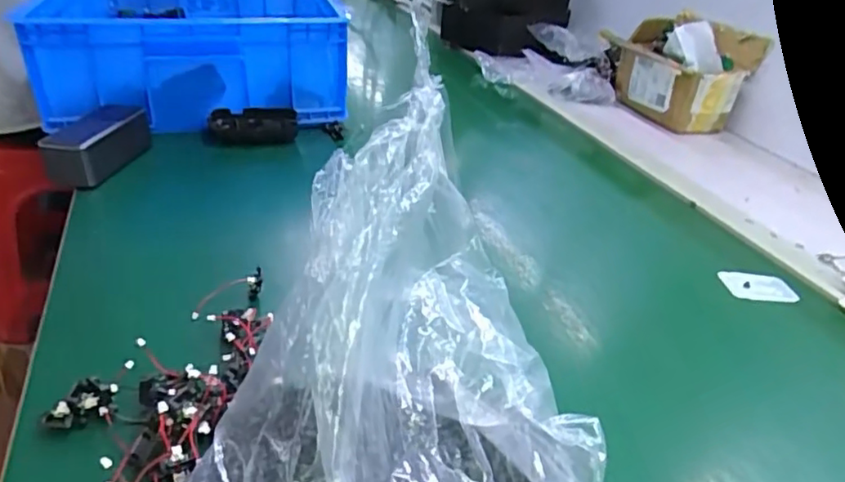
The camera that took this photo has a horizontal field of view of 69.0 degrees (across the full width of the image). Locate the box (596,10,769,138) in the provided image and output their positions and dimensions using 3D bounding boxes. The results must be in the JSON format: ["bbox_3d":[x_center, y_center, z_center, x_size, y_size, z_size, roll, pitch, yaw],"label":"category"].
[{"bbox_3d":[0.436,-0.286,1.041,0.150,0.151,0.195,-8,33,-24],"label":"box"}]

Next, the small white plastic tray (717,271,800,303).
[{"bbox_3d":[0.331,0.045,0.605,0.069,0.008,0.033,8,30,2],"label":"small white plastic tray"}]

